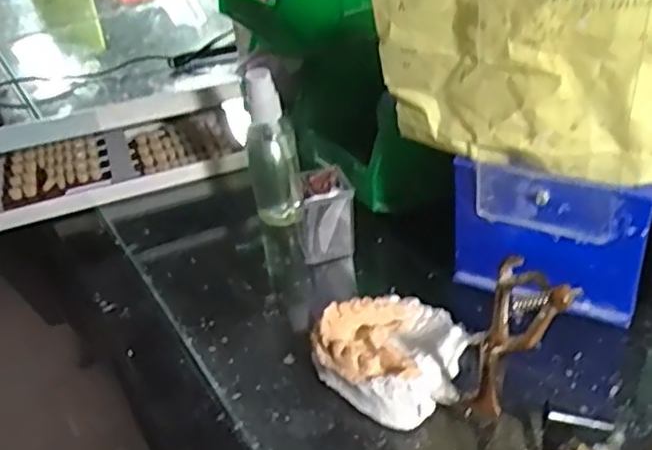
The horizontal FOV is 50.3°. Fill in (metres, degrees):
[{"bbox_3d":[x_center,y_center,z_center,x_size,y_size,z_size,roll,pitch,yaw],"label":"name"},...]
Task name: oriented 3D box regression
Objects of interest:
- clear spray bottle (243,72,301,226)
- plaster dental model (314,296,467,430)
[{"bbox_3d":[-0.038,-0.049,0.469,0.033,0.114,0.026,-9,35,-2],"label":"clear spray bottle"},{"bbox_3d":[0.038,0.065,0.367,0.071,0.028,0.070,-32,42,-31],"label":"plaster dental model"}]

